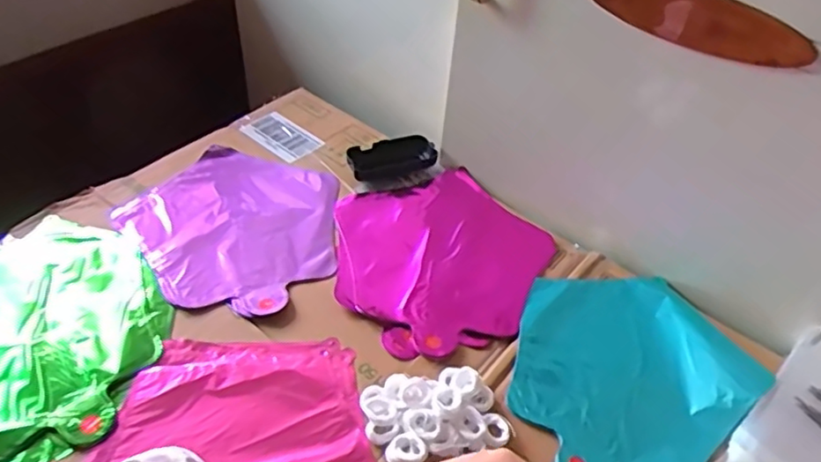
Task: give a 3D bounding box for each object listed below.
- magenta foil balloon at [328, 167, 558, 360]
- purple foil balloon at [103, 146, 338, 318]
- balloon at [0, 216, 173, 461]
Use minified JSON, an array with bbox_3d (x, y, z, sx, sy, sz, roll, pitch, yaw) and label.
[{"bbox_3d":[0.035,0.024,0.689,0.234,0.016,0.234,3,46,-3],"label":"magenta foil balloon"},{"bbox_3d":[-0.182,-0.011,0.693,0.230,0.009,0.221,33,52,25],"label":"purple foil balloon"},{"bbox_3d":[-0.349,0.093,0.583,0.260,0.021,0.228,34,52,25],"label":"balloon"}]

